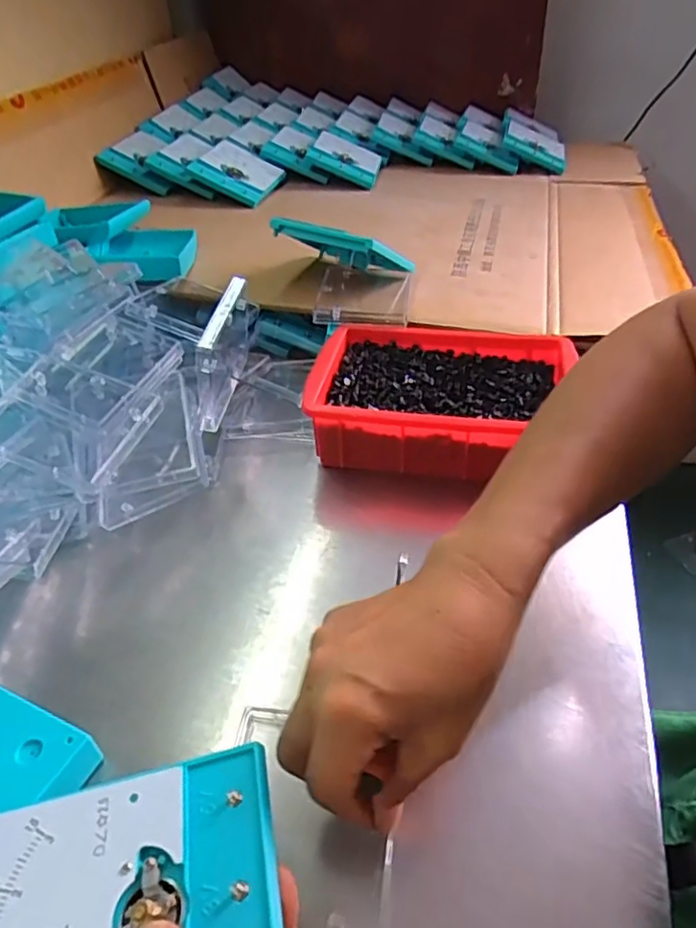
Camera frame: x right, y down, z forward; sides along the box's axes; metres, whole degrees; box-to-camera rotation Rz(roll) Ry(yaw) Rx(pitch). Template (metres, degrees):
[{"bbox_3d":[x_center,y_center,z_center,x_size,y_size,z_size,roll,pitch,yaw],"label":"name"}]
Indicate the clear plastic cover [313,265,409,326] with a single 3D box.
[{"bbox_3d":[0.015,-0.161,0.581,0.083,0.011,0.096,8,47,0],"label":"clear plastic cover"}]

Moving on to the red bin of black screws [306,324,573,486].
[{"bbox_3d":[0.077,-0.052,0.499,0.200,0.058,0.135,6,40,11],"label":"red bin of black screws"}]

